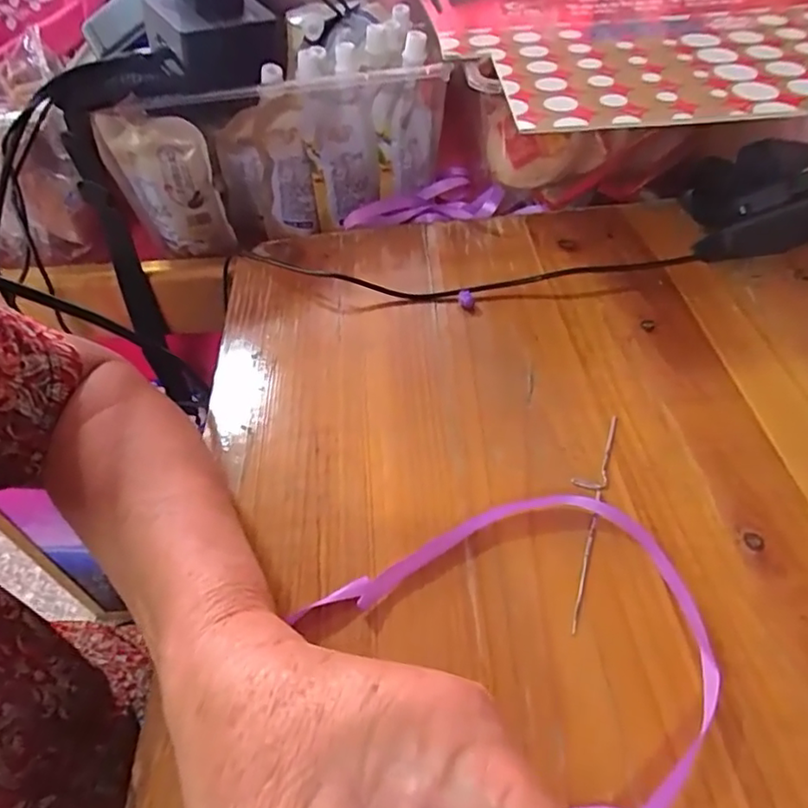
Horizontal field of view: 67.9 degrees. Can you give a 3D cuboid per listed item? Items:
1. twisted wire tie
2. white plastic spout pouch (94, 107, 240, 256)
[{"bbox_3d":[0.087,0.049,0.289,0.016,0.004,0.123,14,50,18],"label":"twisted wire tie"},{"bbox_3d":[-0.195,-0.177,0.494,0.083,0.127,0.015,1,49,2],"label":"white plastic spout pouch"}]

